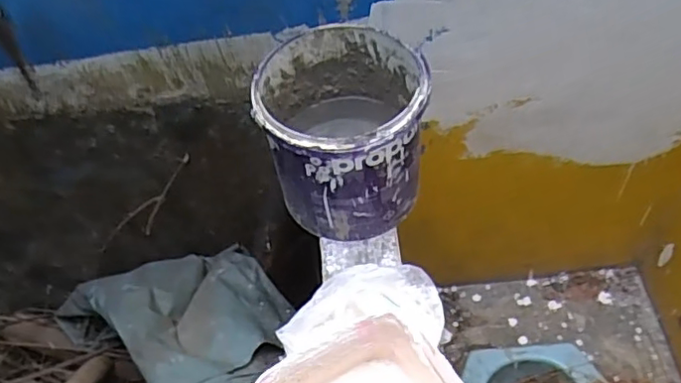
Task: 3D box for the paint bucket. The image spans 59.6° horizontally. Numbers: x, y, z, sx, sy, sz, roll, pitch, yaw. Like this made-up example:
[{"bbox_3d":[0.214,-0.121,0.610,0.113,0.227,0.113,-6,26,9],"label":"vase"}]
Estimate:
[{"bbox_3d":[0.005,-0.064,0.692,0.175,0.173,0.188,-2,53,3],"label":"paint bucket"}]

